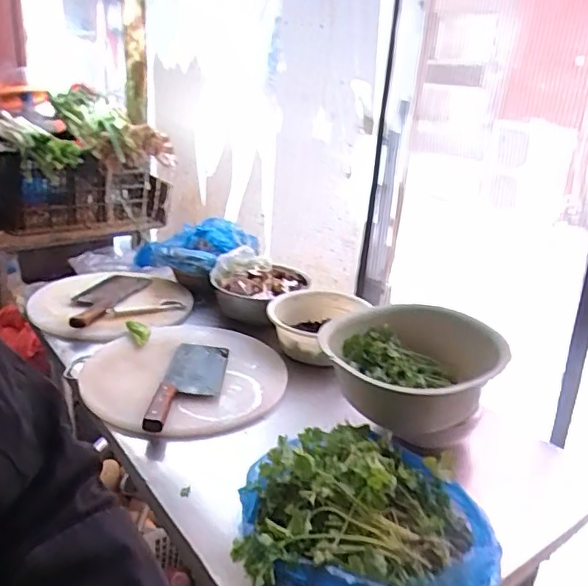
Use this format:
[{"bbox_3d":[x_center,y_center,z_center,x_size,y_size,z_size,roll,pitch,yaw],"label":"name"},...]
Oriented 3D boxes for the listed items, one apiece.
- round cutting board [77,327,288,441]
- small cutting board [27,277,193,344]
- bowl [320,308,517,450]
[{"bbox_3d":[-0.189,0.149,1.021,0.351,0.054,0.344,4,22,-1],"label":"round cutting board"},{"bbox_3d":[-0.429,0.020,1.325,0.362,0.030,0.375,-1,23,-14],"label":"small cutting board"},{"bbox_3d":[0.176,0.113,0.851,0.259,0.125,0.238,4,22,-2],"label":"bowl"}]

